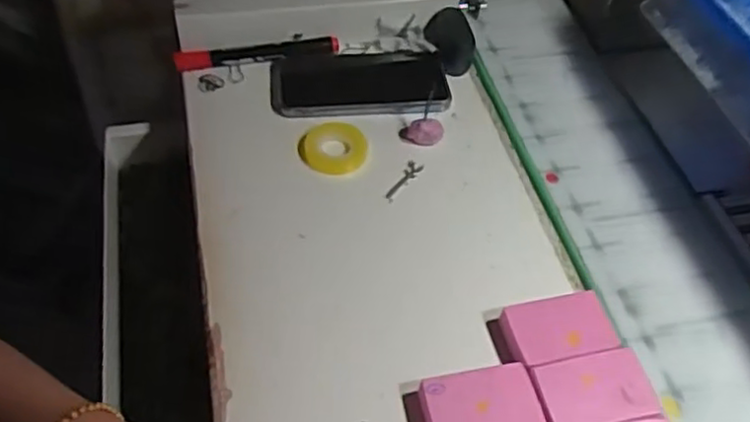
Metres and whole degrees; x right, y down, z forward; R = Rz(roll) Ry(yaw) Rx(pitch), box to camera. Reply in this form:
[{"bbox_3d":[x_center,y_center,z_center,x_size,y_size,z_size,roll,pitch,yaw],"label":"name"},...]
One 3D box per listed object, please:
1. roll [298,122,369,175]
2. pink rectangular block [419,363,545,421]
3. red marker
[{"bbox_3d":[-0.033,-0.052,0.540,0.051,0.010,0.048,3,51,-3],"label":"roll"},{"bbox_3d":[0.063,0.121,0.407,0.067,0.020,0.042,-7,52,-11],"label":"pink rectangular block"},{"bbox_3d":[-0.103,-0.138,0.595,0.142,0.017,0.012,-8,52,-11],"label":"red marker"}]

